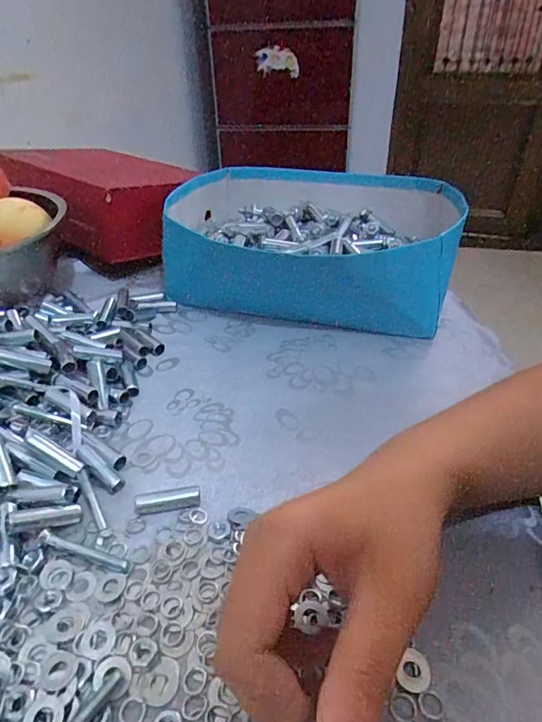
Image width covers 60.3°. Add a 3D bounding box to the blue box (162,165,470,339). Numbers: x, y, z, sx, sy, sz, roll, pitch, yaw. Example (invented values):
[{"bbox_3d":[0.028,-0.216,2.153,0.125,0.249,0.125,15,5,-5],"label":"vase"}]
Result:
[{"bbox_3d":[0.037,-0.136,0.520,0.293,0.097,0.211,7,37,11],"label":"blue box"}]

